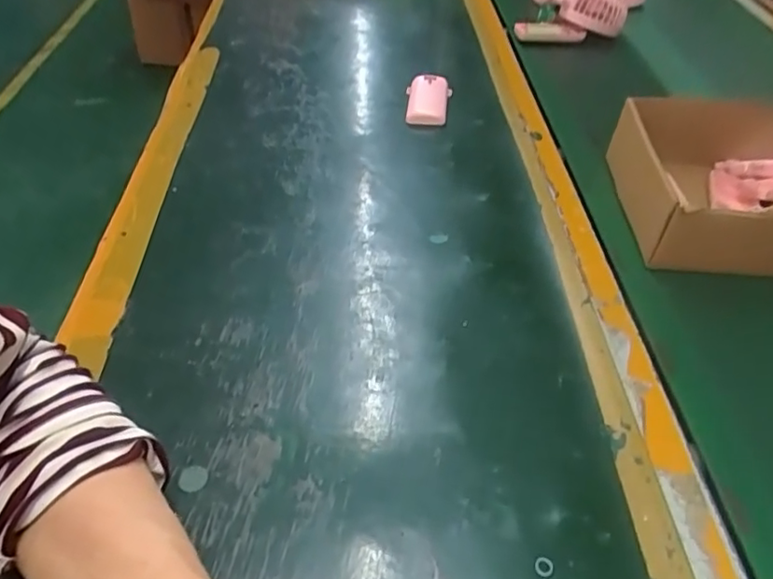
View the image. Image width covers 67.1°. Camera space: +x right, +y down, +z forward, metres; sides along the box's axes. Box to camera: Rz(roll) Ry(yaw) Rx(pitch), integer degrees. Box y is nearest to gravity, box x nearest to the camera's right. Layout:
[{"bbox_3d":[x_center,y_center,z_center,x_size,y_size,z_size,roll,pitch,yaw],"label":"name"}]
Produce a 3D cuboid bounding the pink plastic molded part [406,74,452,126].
[{"bbox_3d":[0.046,-0.214,0.652,0.047,0.020,0.077,5,46,4],"label":"pink plastic molded part"}]

